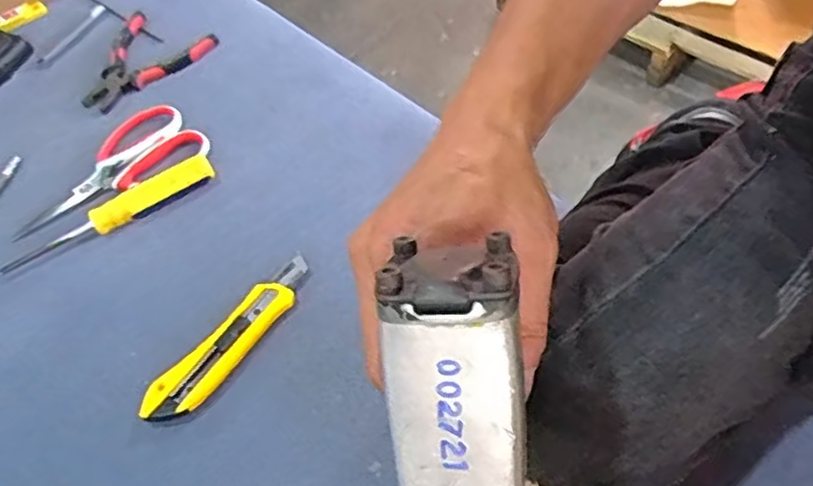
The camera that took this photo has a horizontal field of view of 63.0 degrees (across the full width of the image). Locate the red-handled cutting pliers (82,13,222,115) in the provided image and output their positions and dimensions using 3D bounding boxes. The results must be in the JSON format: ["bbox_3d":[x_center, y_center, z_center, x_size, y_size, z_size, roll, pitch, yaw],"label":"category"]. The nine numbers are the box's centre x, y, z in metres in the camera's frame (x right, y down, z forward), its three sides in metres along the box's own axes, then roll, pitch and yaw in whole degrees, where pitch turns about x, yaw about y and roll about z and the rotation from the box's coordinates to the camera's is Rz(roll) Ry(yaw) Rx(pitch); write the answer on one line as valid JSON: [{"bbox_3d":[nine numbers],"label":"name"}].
[{"bbox_3d":[-0.290,-0.195,0.731,0.113,0.022,0.143,16,57,16],"label":"red-handled cutting pliers"}]

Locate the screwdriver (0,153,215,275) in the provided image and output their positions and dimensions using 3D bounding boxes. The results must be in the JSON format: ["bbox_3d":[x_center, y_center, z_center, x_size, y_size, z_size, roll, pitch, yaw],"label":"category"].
[{"bbox_3d":[-0.266,-0.025,0.590,0.195,0.026,0.025,-28,57,-15],"label":"screwdriver"}]

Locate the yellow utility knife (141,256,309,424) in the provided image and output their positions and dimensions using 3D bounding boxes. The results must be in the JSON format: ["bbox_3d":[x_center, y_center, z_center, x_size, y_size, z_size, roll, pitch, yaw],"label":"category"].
[{"bbox_3d":[-0.135,0.073,0.519,0.036,0.015,0.164,29,61,23],"label":"yellow utility knife"}]

